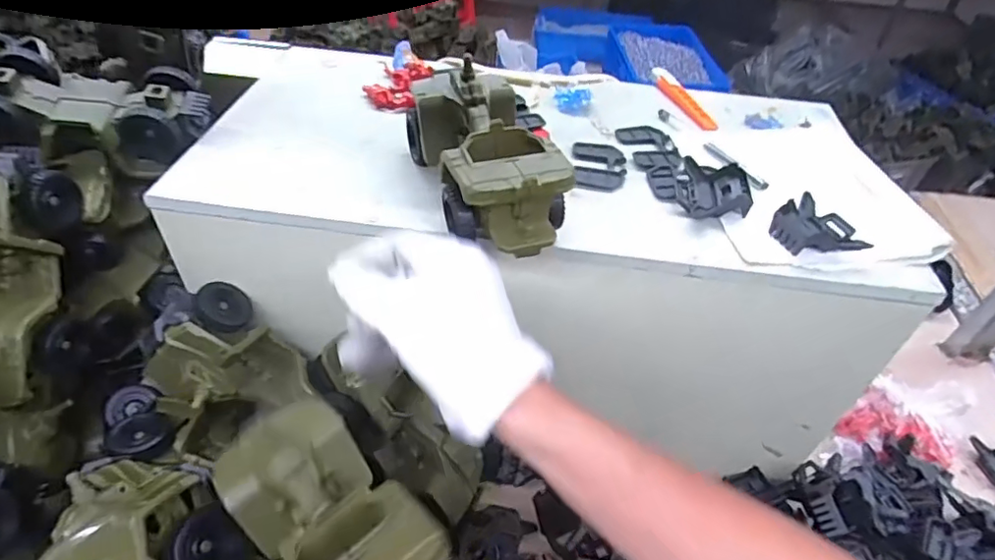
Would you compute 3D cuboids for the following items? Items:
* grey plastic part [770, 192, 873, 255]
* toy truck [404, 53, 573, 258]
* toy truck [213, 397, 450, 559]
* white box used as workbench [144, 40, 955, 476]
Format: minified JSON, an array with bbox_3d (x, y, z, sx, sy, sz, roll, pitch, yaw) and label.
[{"bbox_3d":[0.244,-0.036,0.435,0.058,0.023,0.060,2,45,-2],"label":"grey plastic part"},{"bbox_3d":[-0.010,-0.084,0.426,0.087,0.079,0.173,-13,47,-17],"label":"toy truck"},{"bbox_3d":[-0.094,0.136,0.323,0.078,0.044,0.181,-28,35,-29],"label":"toy truck"},{"bbox_3d":[0.020,-0.050,0.592,0.619,0.238,0.288,7,45,2],"label":"white box used as workbench"}]

